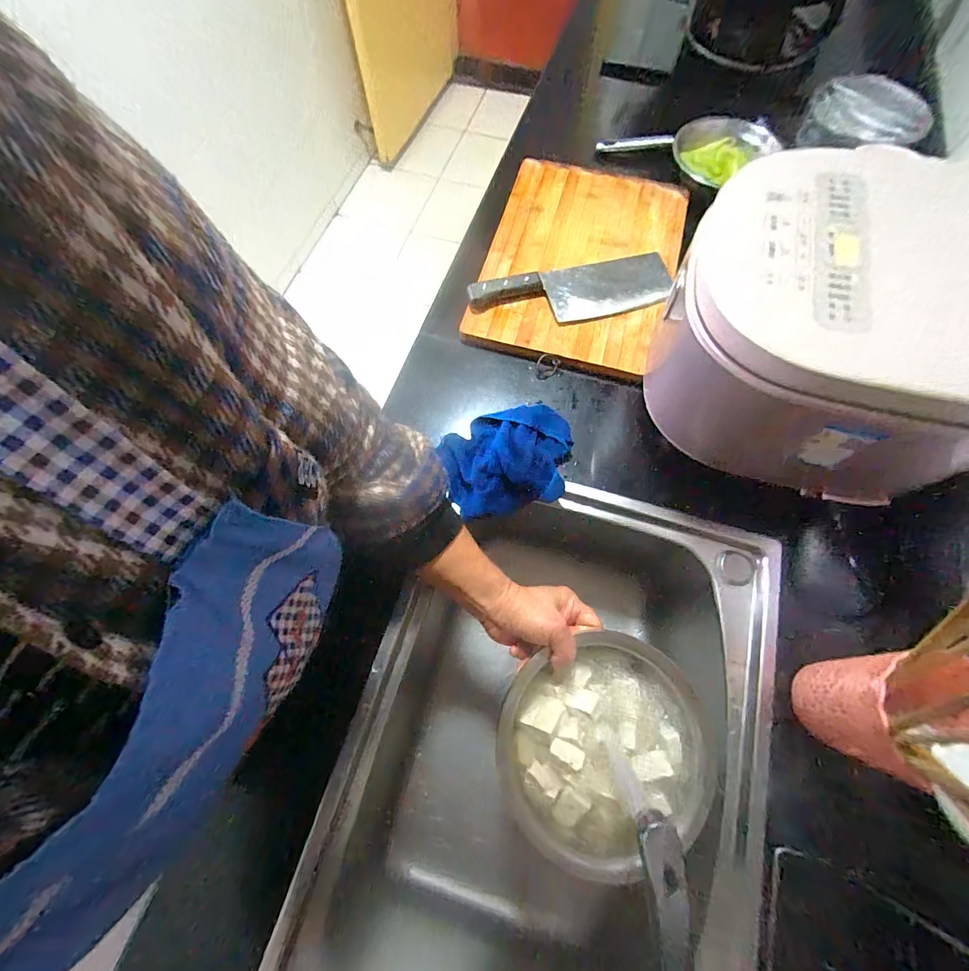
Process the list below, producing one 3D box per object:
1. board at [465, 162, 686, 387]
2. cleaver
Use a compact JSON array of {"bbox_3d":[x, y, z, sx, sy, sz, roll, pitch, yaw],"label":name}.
[{"bbox_3d":[0.134,-0.316,0.588,0.250,0.017,0.355,16,70,8],"label":"board"},{"bbox_3d":[0.127,-0.259,0.557,0.275,0.030,0.090,-18,69,-5],"label":"cleaver"}]

